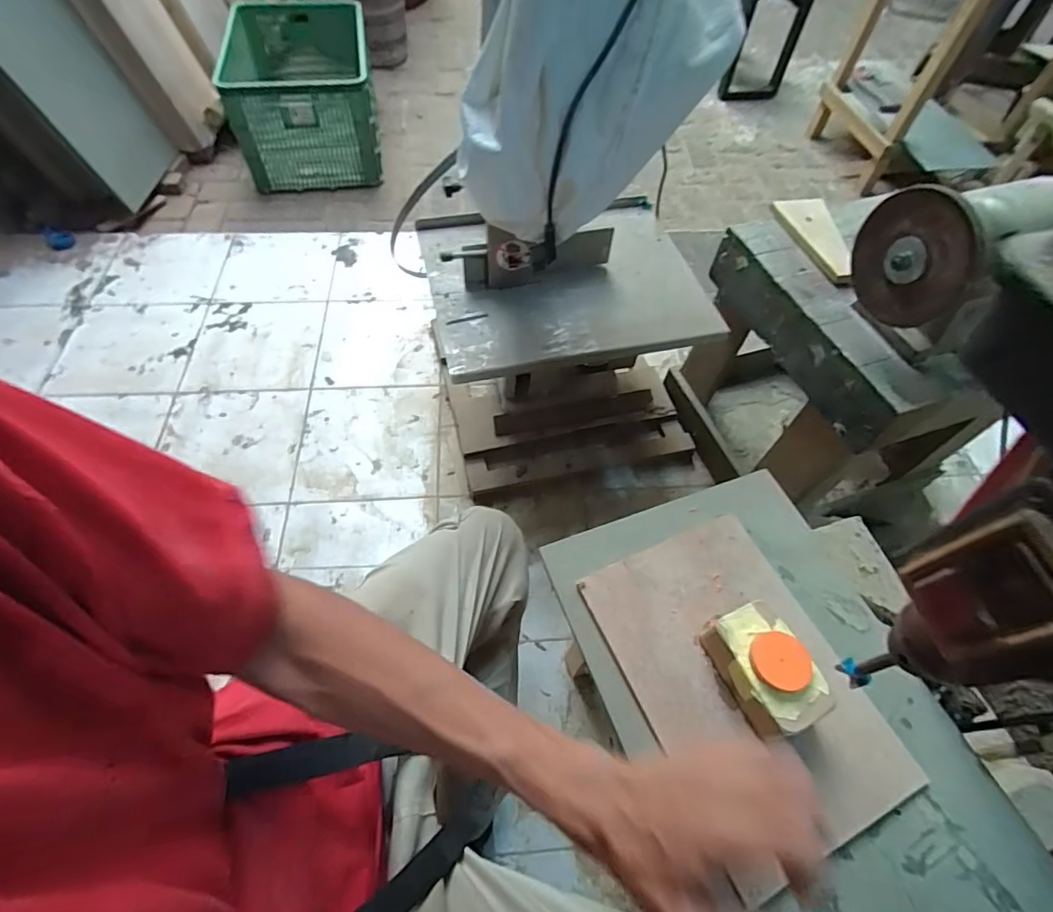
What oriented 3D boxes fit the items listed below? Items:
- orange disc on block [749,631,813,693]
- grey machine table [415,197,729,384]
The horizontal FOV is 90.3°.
[{"bbox_3d":[0.176,0.142,0.362,0.039,0.007,0.039,1,58,-2],"label":"orange disc on block"},{"bbox_3d":[0.062,-0.311,0.914,0.456,0.036,0.378,-11,59,-9],"label":"grey machine table"}]

